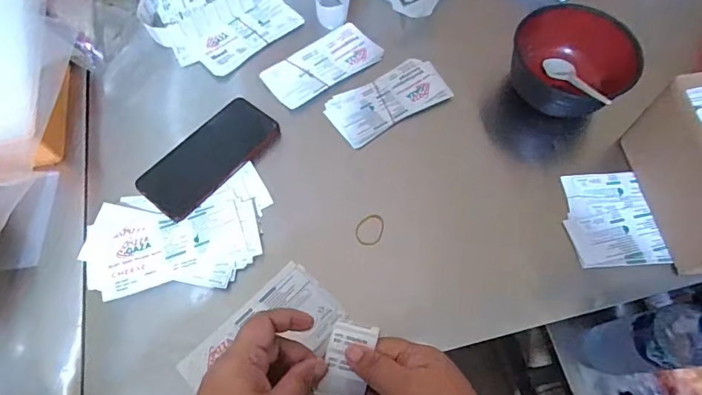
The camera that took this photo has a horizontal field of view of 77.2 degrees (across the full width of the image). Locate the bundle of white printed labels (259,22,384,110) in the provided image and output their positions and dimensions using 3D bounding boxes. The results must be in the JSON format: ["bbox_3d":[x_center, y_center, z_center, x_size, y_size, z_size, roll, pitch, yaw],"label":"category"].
[{"bbox_3d":[-0.036,-0.176,0.584,0.158,0.011,0.076,-38,71,-15],"label":"bundle of white printed labels"}]

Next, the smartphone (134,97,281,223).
[{"bbox_3d":[-0.167,-0.051,0.521,0.082,0.008,0.165,37,71,16],"label":"smartphone"}]

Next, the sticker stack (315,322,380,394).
[{"bbox_3d":[-0.003,0.124,0.334,0.033,0.005,0.055,14,66,7],"label":"sticker stack"}]

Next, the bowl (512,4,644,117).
[{"bbox_3d":[0.267,-0.164,0.530,0.137,0.060,0.139,0,66,0],"label":"bowl"}]

